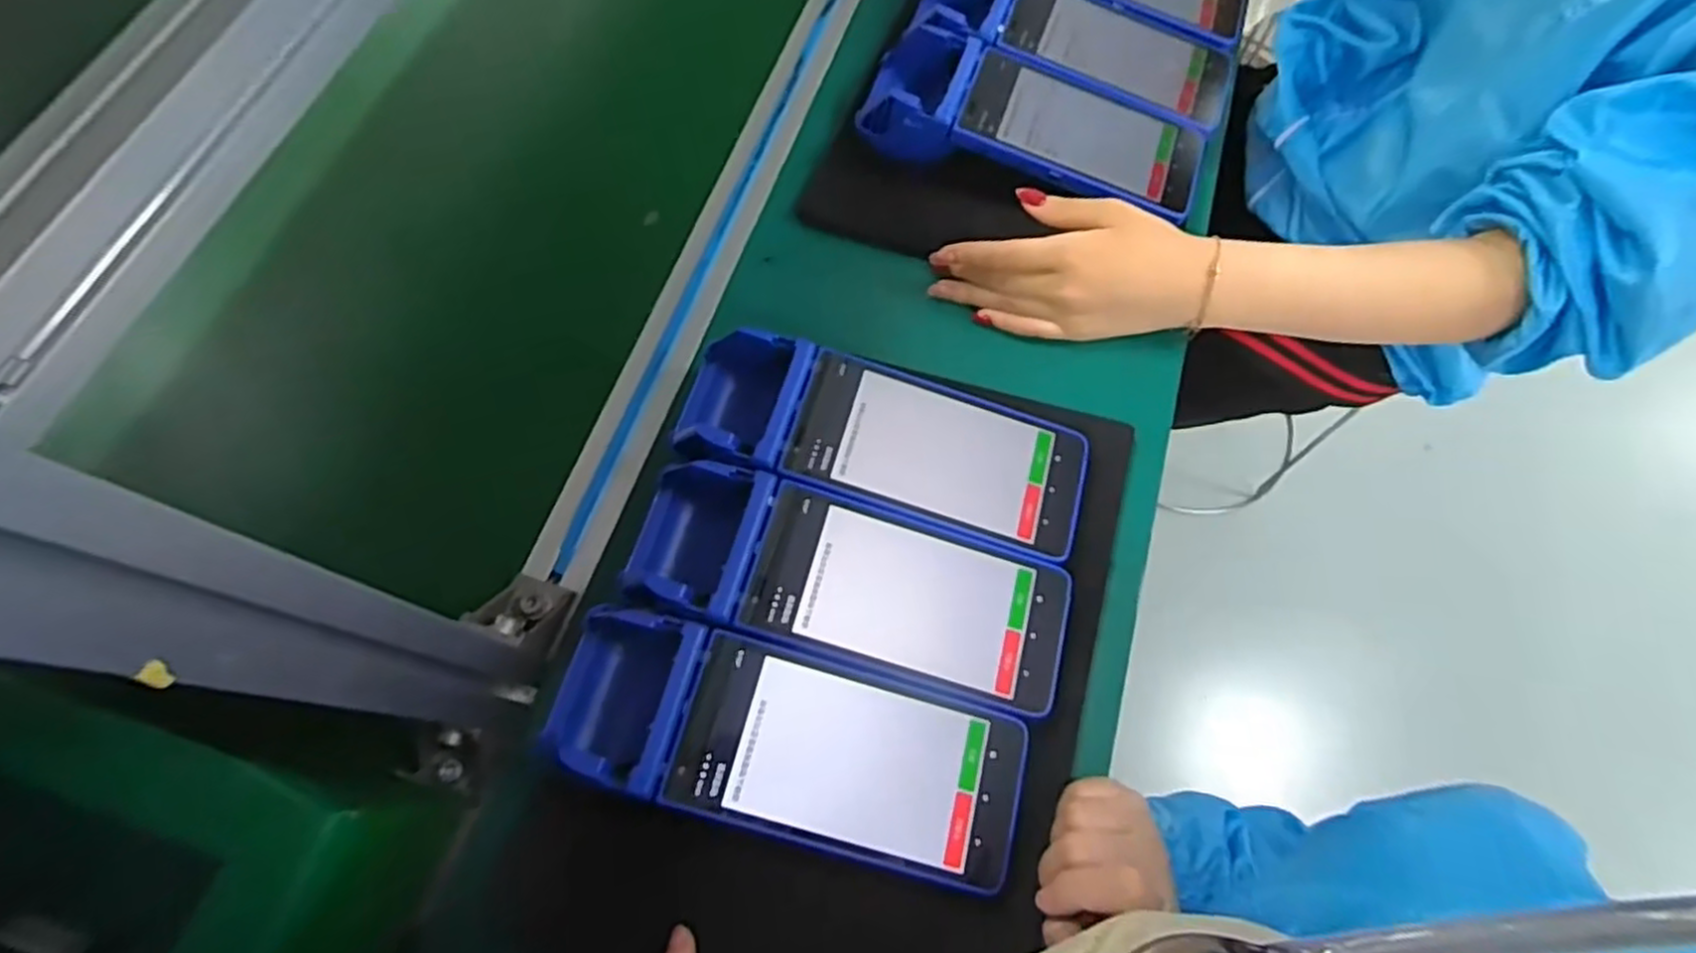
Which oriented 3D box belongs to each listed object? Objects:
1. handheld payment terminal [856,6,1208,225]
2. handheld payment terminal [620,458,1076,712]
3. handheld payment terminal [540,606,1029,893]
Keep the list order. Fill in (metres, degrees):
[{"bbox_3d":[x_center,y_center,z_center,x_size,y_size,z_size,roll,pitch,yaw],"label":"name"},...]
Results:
[{"bbox_3d":[0.115,-0.234,0.504,0.243,0.058,0.101,21,70,9],"label":"handheld payment terminal"},{"bbox_3d":[0.000,0.054,0.385,0.222,0.060,0.079,14,69,7],"label":"handheld payment terminal"},{"bbox_3d":[-0.030,0.120,0.344,0.222,0.040,0.085,13,69,6],"label":"handheld payment terminal"}]

